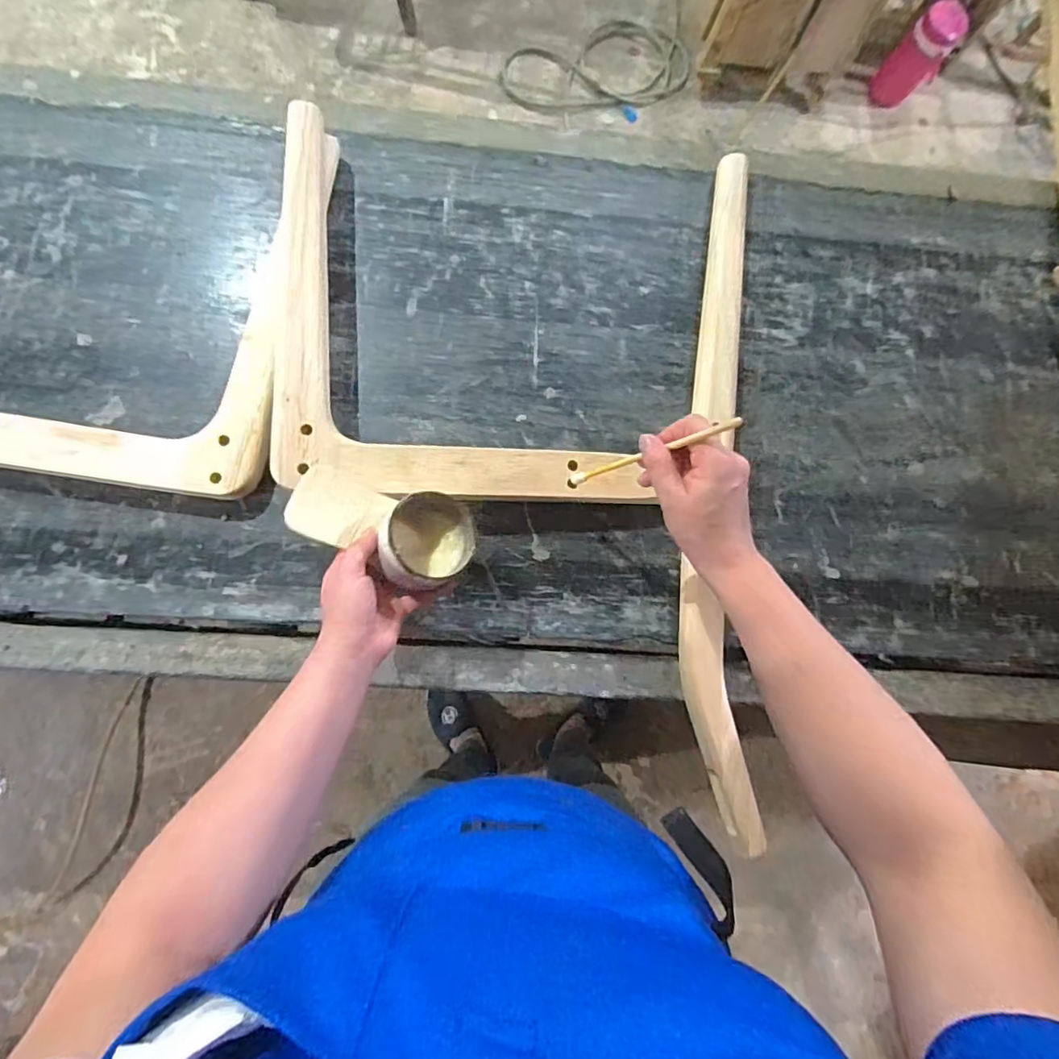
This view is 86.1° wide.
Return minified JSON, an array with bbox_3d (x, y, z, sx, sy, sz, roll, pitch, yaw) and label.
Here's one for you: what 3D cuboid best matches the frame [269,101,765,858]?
[{"bbox_3d":[-0.011,-0.071,0.588,0.502,0.061,0.727,2,81,-4],"label":"frame"}]

